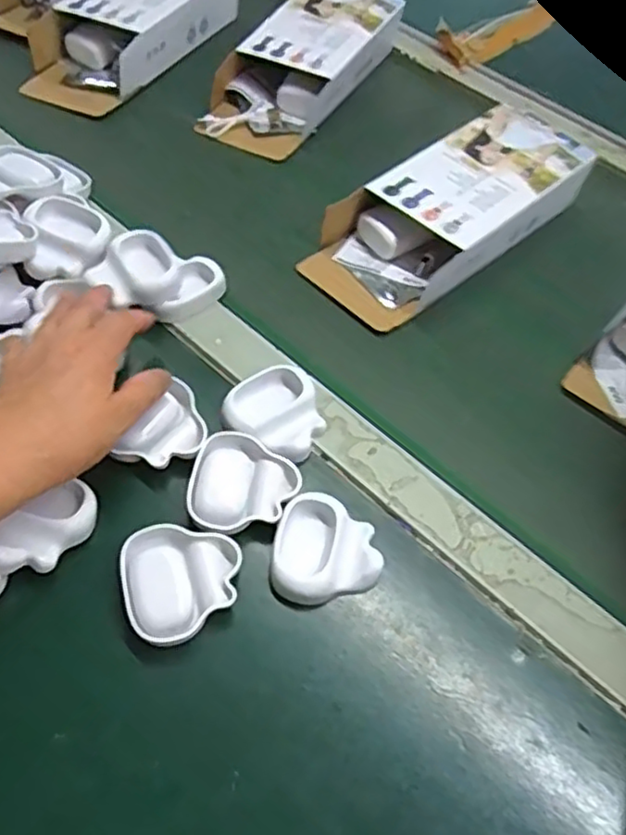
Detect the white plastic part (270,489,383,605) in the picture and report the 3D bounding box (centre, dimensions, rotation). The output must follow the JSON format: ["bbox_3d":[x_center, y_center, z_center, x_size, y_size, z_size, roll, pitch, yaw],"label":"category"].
[{"bbox_3d":[0.009,0.075,0.372,0.060,0.011,0.060,14,55,0],"label":"white plastic part"}]

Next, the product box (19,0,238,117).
[{"bbox_3d":[-0.173,-0.384,0.634,0.107,0.057,0.232,29,57,9],"label":"product box"}]

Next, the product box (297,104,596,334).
[{"bbox_3d":[0.112,-0.165,0.525,0.245,0.047,0.101,-32,67,-27],"label":"product box"}]

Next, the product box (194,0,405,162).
[{"bbox_3d":[-0.007,-0.348,0.637,0.111,0.054,0.243,30,57,10],"label":"product box"}]

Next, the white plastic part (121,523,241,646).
[{"bbox_3d":[-0.070,0.087,0.356,0.060,0.014,0.062,-10,59,-16],"label":"white plastic part"}]

